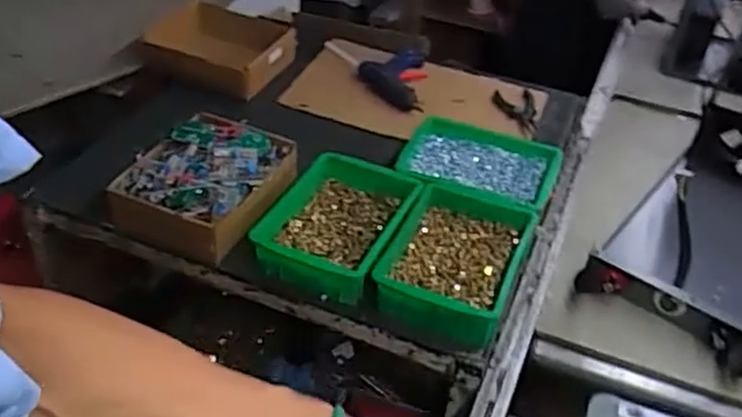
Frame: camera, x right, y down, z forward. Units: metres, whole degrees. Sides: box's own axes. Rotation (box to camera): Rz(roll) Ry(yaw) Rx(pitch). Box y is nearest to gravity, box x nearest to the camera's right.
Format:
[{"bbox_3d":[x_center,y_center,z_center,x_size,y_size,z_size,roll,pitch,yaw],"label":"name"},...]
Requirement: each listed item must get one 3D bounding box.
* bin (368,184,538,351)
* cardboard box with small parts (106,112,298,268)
[{"bbox_3d":[0.125,0.082,1.057,0.182,0.083,0.249,17,41,16],"label":"bin"},{"bbox_3d":[-0.255,-0.046,1.139,0.220,0.083,0.250,17,41,17],"label":"cardboard box with small parts"}]

